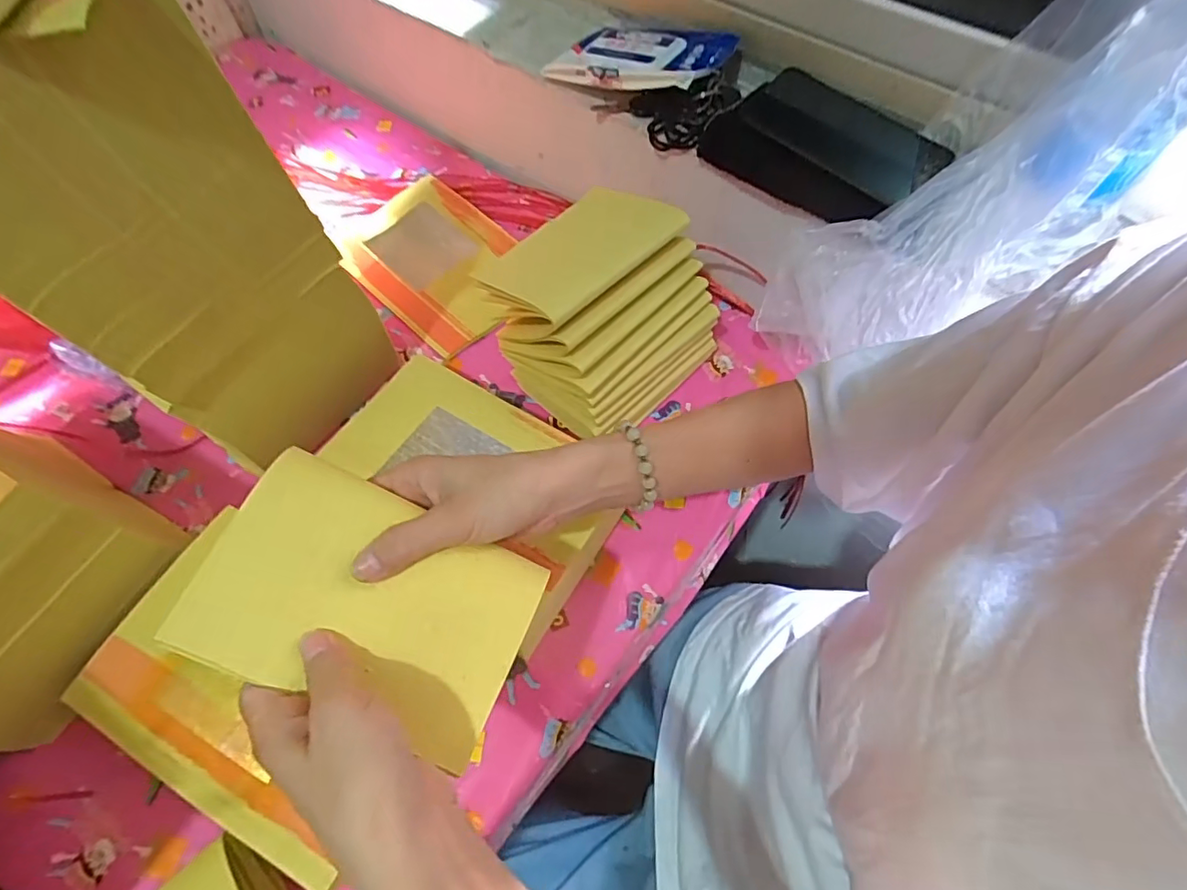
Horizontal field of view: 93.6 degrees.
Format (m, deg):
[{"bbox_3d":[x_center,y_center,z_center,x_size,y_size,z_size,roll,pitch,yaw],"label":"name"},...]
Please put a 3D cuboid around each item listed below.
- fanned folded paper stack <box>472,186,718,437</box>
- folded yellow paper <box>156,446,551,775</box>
[{"bbox_3d":[-0.005,-0.126,0.506,0.191,0.139,0.156,38,67,19],"label":"fanned folded paper stack"},{"bbox_3d":[-0.115,0.081,0.289,0.158,0.016,0.107,26,68,-3],"label":"folded yellow paper"}]

